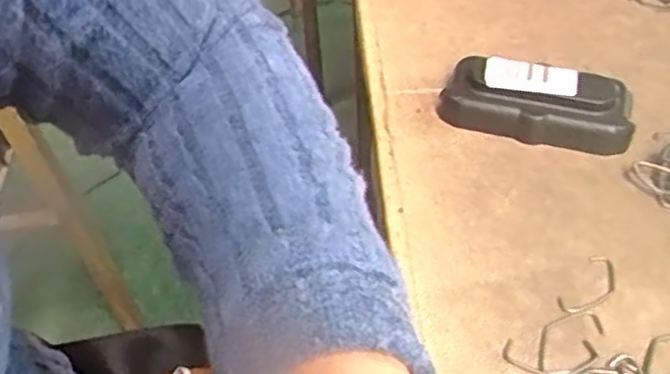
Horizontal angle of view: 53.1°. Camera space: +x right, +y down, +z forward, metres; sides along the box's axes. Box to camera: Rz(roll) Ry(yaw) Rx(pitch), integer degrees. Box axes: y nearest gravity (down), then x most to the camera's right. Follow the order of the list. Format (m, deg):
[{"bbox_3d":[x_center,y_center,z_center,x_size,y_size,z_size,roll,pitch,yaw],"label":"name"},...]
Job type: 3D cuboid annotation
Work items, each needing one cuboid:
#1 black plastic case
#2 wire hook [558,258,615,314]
[{"bbox_3d":[0.119,-0.052,0.399,0.108,0.033,0.043,11,52,13],"label":"black plastic case"},{"bbox_3d":[0.128,0.051,0.335,0.018,0.004,0.040,33,60,27],"label":"wire hook"}]

